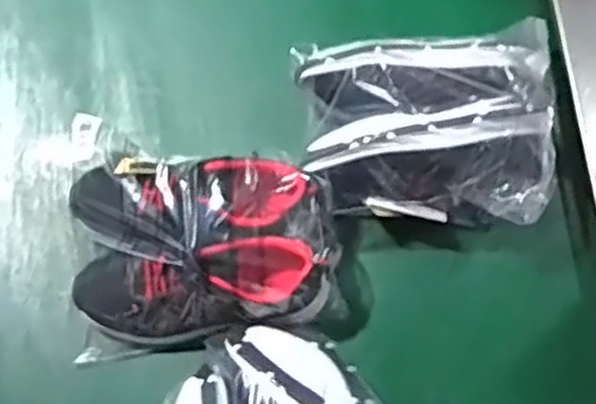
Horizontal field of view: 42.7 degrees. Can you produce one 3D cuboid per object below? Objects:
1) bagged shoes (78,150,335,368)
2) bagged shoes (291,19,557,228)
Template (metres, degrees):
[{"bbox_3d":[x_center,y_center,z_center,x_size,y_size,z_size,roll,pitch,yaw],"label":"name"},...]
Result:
[{"bbox_3d":[-0.090,0.047,0.723,0.244,0.096,0.169,-4,73,1],"label":"bagged shoes"},{"bbox_3d":[0.120,-0.087,0.750,0.240,0.100,0.200,3,73,3],"label":"bagged shoes"}]

